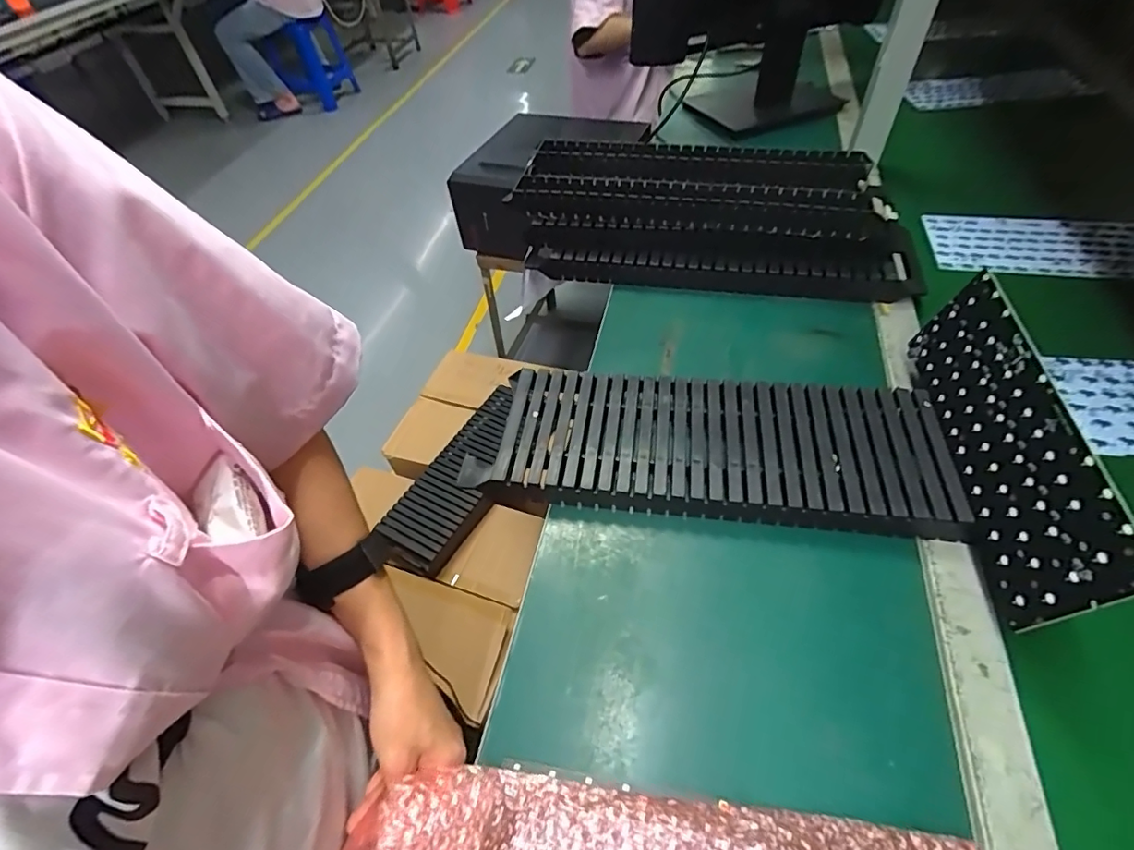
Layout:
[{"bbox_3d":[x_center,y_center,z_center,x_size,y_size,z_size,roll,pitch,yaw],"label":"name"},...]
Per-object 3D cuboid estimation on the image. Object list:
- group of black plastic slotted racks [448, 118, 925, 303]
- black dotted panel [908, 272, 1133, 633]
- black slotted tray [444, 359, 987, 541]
[{"bbox_3d":[0.133,-0.266,0.664,0.551,0.117,0.188,7,54,13],"label":"group of black plastic slotted racks"},{"bbox_3d":[0.324,0.007,0.397,0.006,0.098,0.275,14,52,-5],"label":"black dotted panel"},{"bbox_3d":[0.124,0.022,0.474,0.411,0.038,0.150,6,52,9],"label":"black slotted tray"}]

